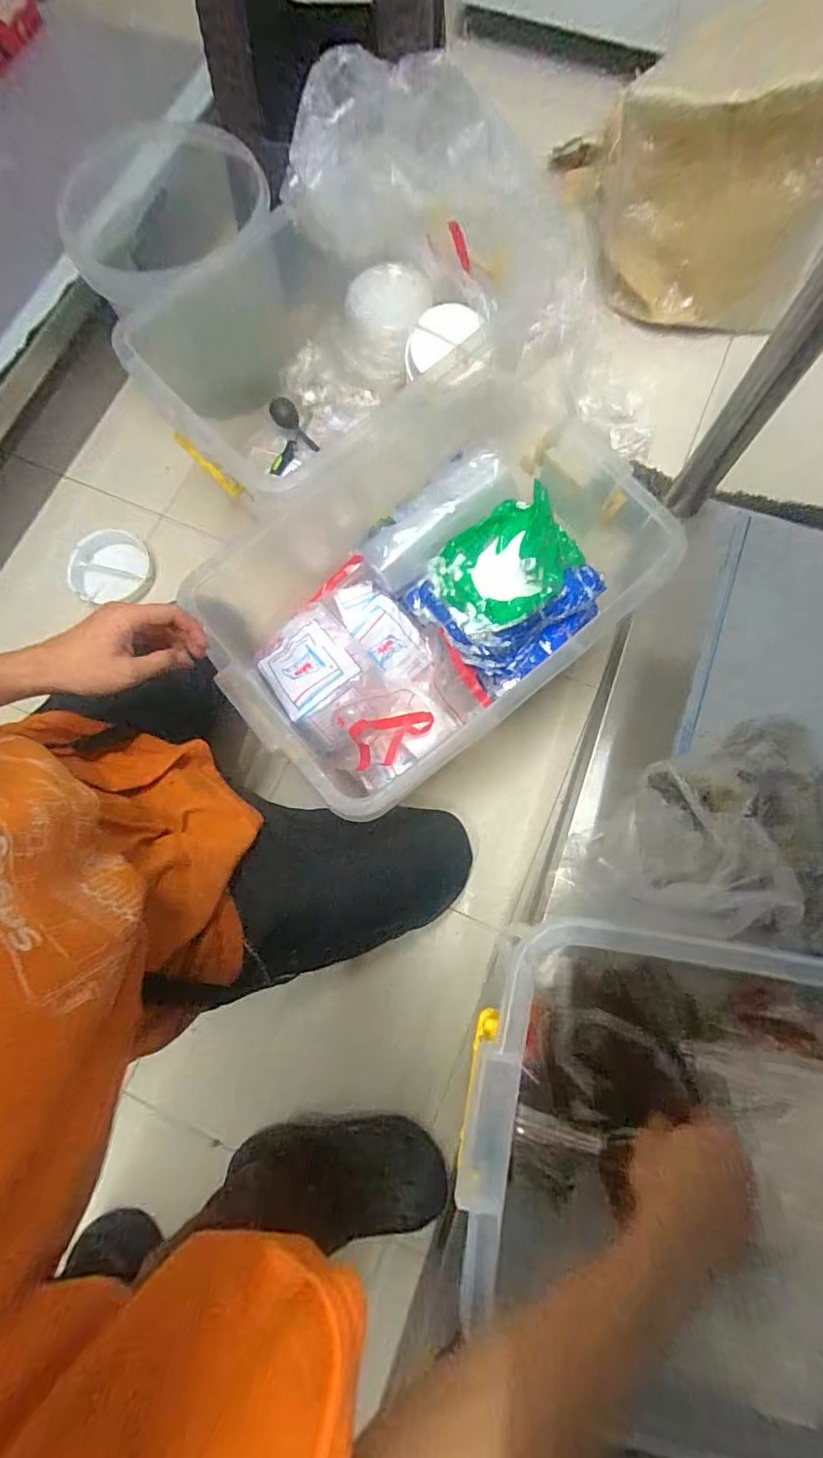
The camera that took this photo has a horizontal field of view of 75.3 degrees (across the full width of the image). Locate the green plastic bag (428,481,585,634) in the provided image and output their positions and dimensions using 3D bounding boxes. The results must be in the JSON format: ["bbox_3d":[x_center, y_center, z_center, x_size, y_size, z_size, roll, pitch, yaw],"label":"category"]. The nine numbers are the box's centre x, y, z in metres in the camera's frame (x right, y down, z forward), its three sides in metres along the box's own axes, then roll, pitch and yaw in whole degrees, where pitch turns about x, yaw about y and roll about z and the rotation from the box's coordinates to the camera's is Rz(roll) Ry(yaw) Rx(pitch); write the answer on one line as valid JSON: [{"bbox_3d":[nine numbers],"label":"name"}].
[{"bbox_3d":[0.134,-0.225,0.716,0.198,0.061,0.149,-34,78,-6],"label":"green plastic bag"}]

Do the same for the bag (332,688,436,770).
[{"bbox_3d":[-0.039,0.005,0.680,0.133,0.103,0.080,-19,77,-3],"label":"bag"}]

